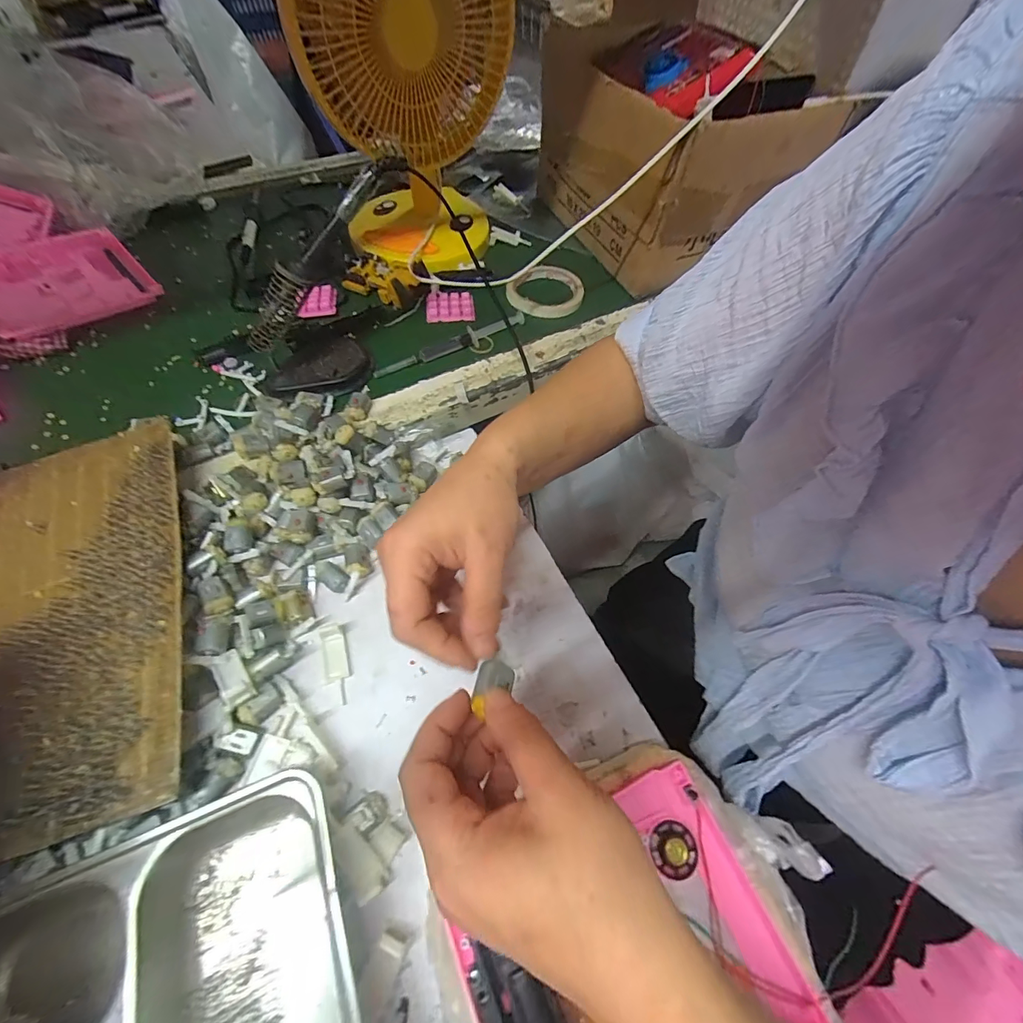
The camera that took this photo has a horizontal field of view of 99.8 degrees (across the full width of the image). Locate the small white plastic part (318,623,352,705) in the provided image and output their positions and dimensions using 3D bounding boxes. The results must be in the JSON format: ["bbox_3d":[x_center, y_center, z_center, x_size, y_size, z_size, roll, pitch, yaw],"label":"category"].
[{"bbox_3d":[-0.137,0.117,0.337,0.019,0.004,0.059,-16,62,-11],"label":"small white plastic part"}]

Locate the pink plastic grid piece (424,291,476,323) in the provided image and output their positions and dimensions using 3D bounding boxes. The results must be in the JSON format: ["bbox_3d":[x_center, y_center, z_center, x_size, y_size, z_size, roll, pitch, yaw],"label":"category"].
[{"bbox_3d":[-0.077,-0.258,0.542,0.059,0.014,0.041,-7,60,-6],"label":"pink plastic grid piece"}]

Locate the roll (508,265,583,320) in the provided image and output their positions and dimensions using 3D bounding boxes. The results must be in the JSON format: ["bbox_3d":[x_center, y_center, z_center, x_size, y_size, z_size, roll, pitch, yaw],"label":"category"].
[{"bbox_3d":[0.045,-0.286,0.562,0.095,0.011,0.098,1,60,-1],"label":"roll"}]

